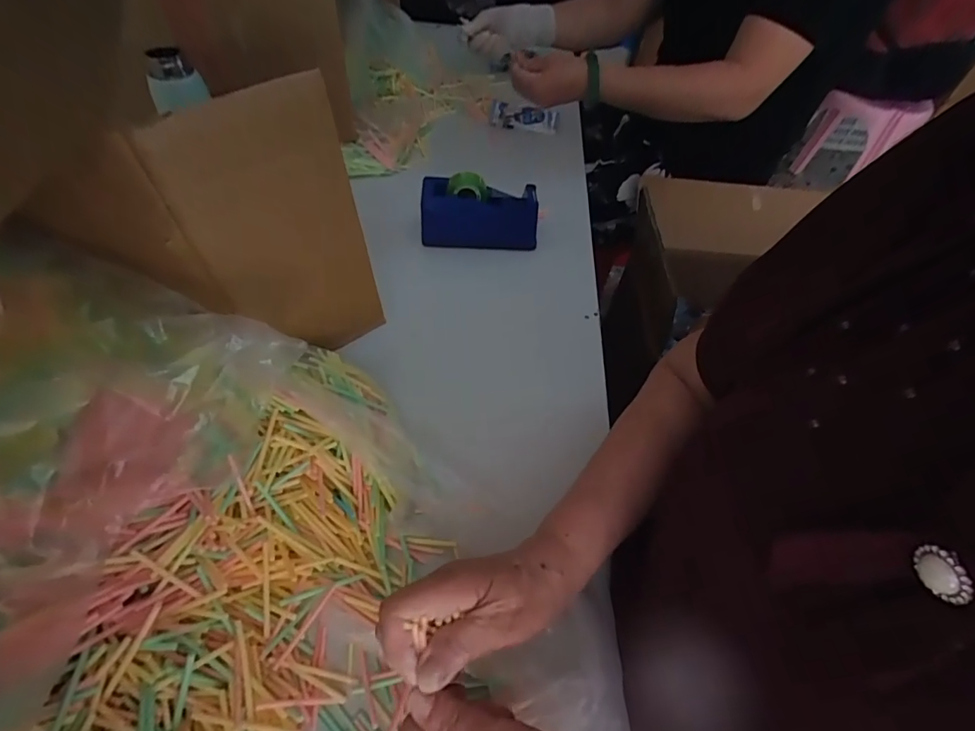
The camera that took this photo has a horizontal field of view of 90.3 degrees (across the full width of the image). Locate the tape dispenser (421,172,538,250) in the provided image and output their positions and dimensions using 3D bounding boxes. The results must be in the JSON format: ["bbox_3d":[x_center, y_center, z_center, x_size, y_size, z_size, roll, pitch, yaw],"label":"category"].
[{"bbox_3d":[-0.008,-0.194,0.619,0.147,0.077,0.052,3,53,-4],"label":"tape dispenser"}]

